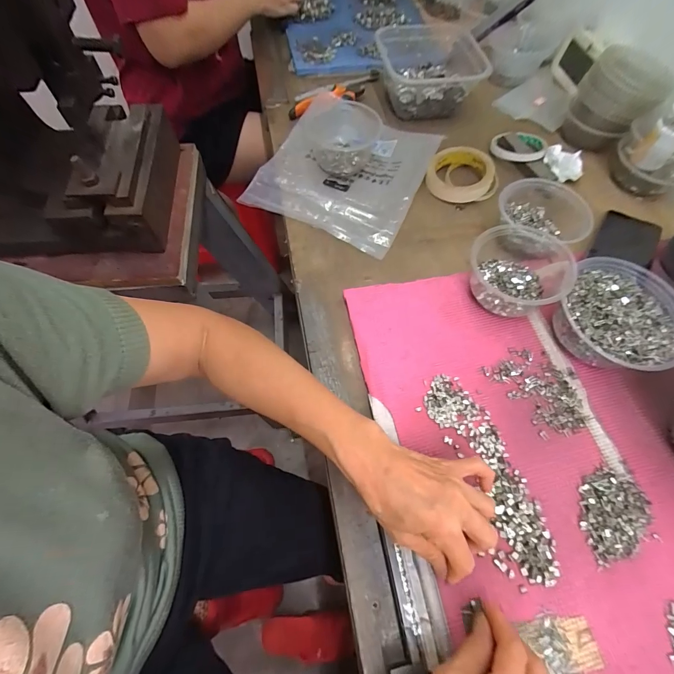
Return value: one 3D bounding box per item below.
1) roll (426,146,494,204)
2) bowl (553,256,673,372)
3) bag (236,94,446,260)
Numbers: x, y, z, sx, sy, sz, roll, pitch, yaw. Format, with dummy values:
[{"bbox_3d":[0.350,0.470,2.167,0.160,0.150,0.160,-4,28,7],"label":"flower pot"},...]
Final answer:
[{"bbox_3d":[0.193,-0.256,0.545,0.095,0.033,0.097,0,64,-1],"label":"roll"},{"bbox_3d":[0.323,-0.023,0.403,0.120,0.057,0.137,35,68,15],"label":"bowl"},{"bbox_3d":[0.014,-0.270,0.544,0.239,0.037,0.261,24,66,11],"label":"bag"}]

